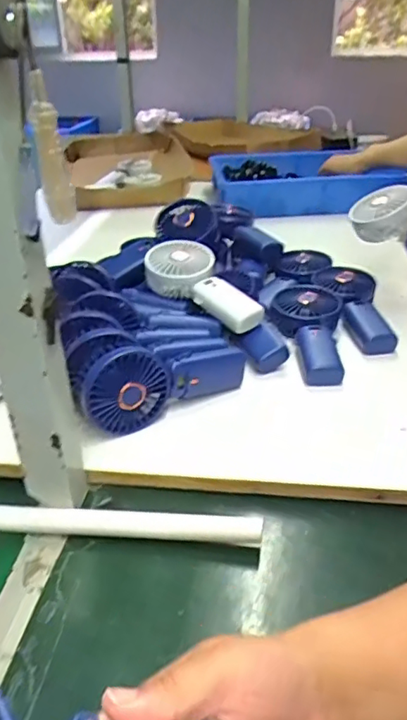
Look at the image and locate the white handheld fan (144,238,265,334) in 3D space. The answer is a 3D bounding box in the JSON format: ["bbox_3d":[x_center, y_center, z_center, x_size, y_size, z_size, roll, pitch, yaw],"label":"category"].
[{"bbox_3d":[-0.001,-0.091,0.718,0.180,0.053,0.073,39,47,26],"label":"white handheld fan"}]

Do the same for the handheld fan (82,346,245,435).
[{"bbox_3d":[-0.036,0.017,0.576,0.177,0.086,0.034,-19,35,-26],"label":"handheld fan"}]

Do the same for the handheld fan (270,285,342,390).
[{"bbox_3d":[0.129,-0.036,0.710,0.090,0.042,0.198,2,32,6],"label":"handheld fan"}]

